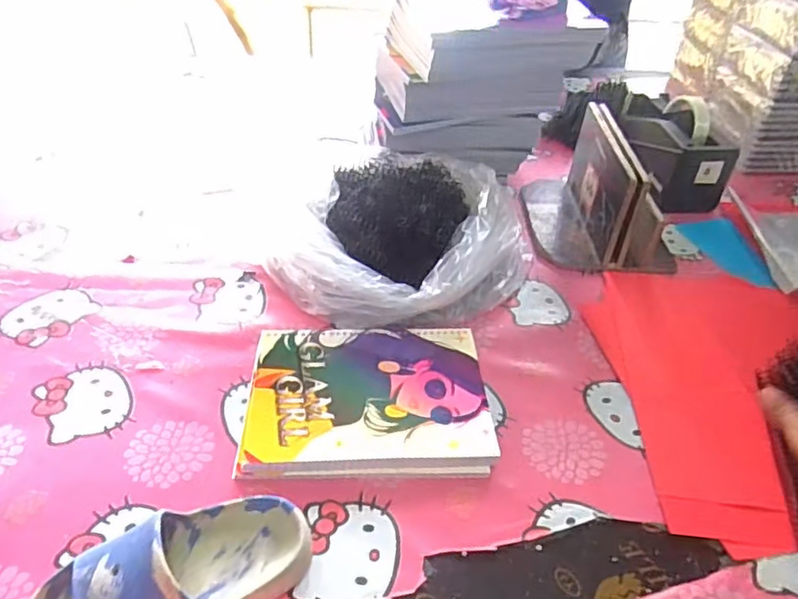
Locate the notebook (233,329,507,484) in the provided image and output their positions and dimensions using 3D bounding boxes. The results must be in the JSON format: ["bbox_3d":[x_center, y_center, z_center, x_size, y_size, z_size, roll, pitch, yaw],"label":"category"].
[{"bbox_3d":[-0.026,0.080,0.516,0.196,0.020,0.150,0,41,-5],"label":"notebook"}]

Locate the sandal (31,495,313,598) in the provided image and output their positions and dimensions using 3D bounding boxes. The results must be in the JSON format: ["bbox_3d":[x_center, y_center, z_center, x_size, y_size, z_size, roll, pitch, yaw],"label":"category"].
[{"bbox_3d":[-0.142,0.173,0.375,0.176,0.059,0.087,-24,47,-28],"label":"sandal"}]

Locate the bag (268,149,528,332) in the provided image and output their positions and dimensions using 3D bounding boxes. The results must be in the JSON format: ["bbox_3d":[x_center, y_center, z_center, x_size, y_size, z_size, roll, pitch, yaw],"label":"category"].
[{"bbox_3d":[0.017,-0.061,0.638,0.197,0.094,0.248,30,47,29],"label":"bag"}]

